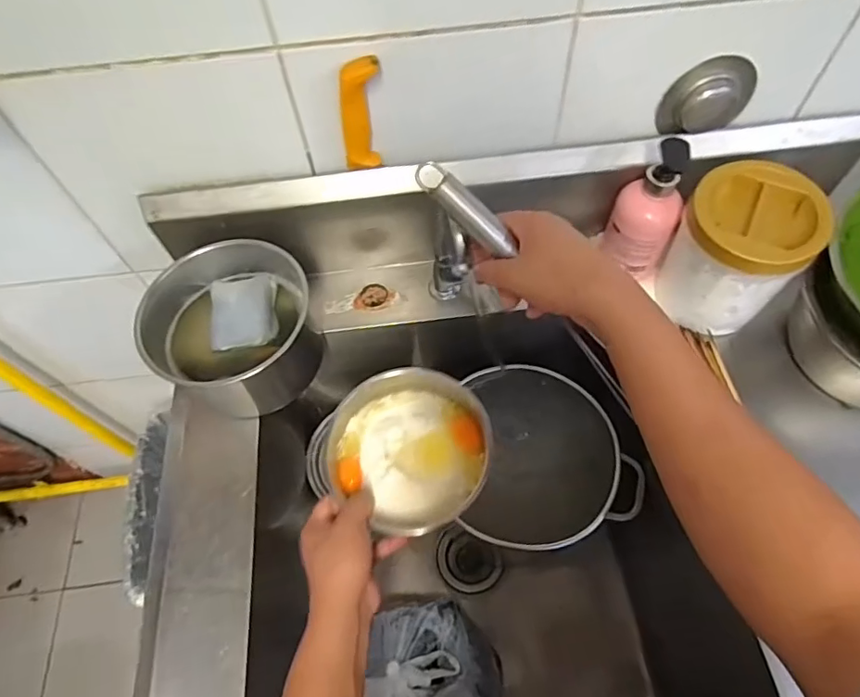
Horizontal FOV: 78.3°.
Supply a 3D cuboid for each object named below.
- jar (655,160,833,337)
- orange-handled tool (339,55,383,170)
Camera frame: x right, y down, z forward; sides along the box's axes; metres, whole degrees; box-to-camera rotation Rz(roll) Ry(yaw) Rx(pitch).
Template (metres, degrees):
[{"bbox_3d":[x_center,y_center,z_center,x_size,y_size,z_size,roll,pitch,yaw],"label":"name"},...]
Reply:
[{"bbox_3d":[0.363,-0.110,0.640,0.132,0.177,0.117,35,68,21],"label":"jar"},{"bbox_3d":[-0.076,-0.258,0.588,0.051,0.136,0.020,-4,60,1],"label":"orange-handled tool"}]

